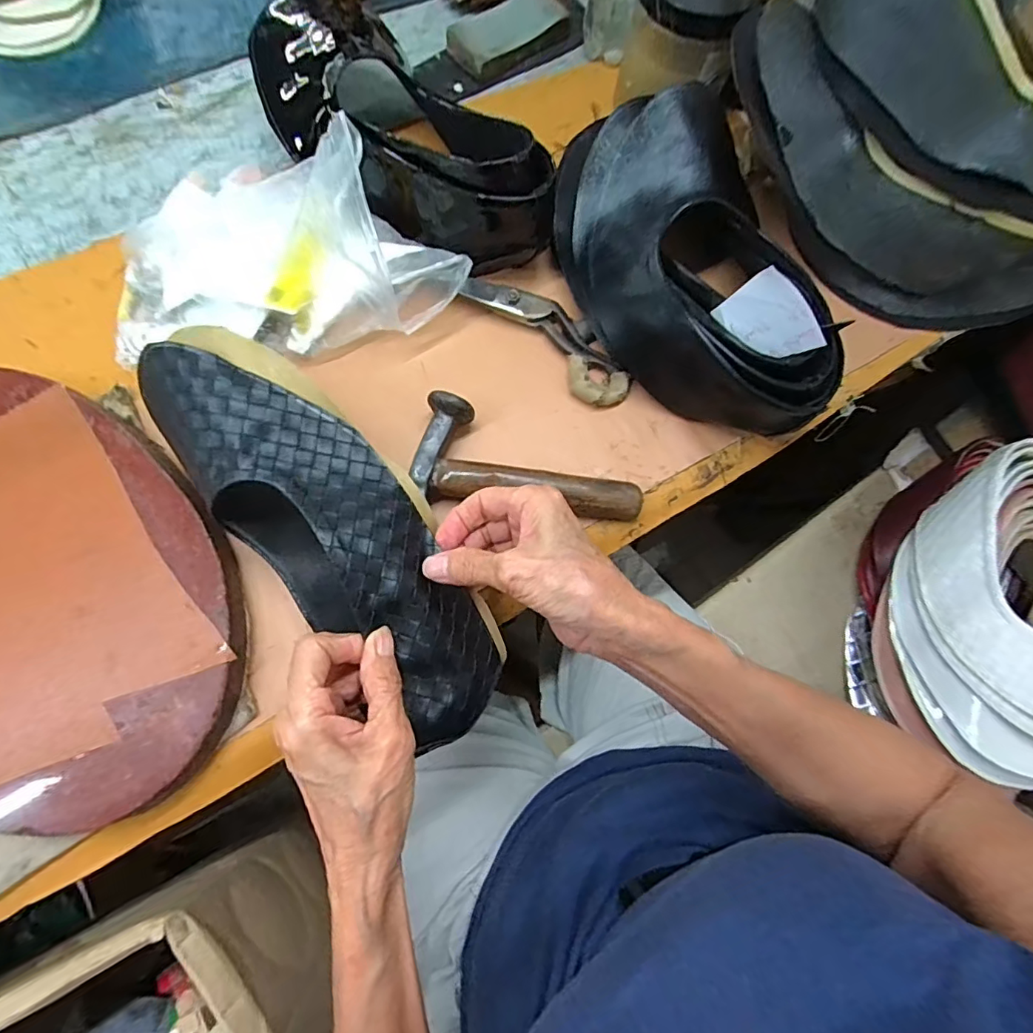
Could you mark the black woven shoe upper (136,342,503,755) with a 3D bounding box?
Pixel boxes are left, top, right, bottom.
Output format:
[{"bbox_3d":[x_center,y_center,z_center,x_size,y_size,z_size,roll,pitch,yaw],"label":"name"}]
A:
[{"bbox_3d":[-0.102,0.008,0.290,0.086,0.053,0.257,-42,92,-13],"label":"black woven shoe upper"}]

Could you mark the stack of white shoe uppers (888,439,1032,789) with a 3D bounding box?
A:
[{"bbox_3d":[0.432,0.078,0.459,0.149,0.077,0.273,28,75,4],"label":"stack of white shoe uppers"}]

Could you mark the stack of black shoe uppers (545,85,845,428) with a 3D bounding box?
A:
[{"bbox_3d":[0.119,-0.166,0.347,0.139,0.087,0.239,-15,76,-7],"label":"stack of black shoe uppers"}]

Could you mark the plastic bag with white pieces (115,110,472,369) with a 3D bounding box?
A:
[{"bbox_3d":[-0.159,-0.190,0.345,0.246,0.092,0.135,2,74,-3],"label":"plastic bag with white pieces"}]

